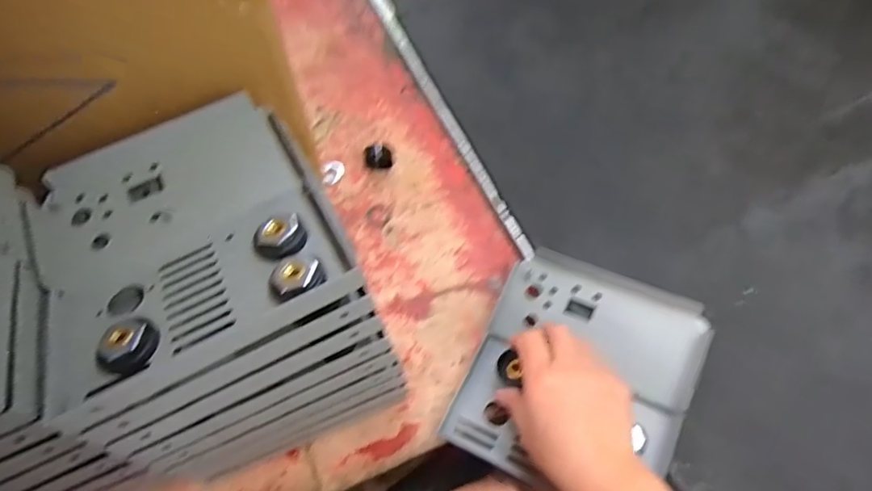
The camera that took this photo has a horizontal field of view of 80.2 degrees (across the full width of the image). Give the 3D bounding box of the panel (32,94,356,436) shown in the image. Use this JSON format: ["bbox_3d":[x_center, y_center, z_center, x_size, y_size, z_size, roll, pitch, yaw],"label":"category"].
[{"bbox_3d":[-0.151,-0.004,0.304,0.163,0.024,0.166,-28,56,-5],"label":"panel"}]

